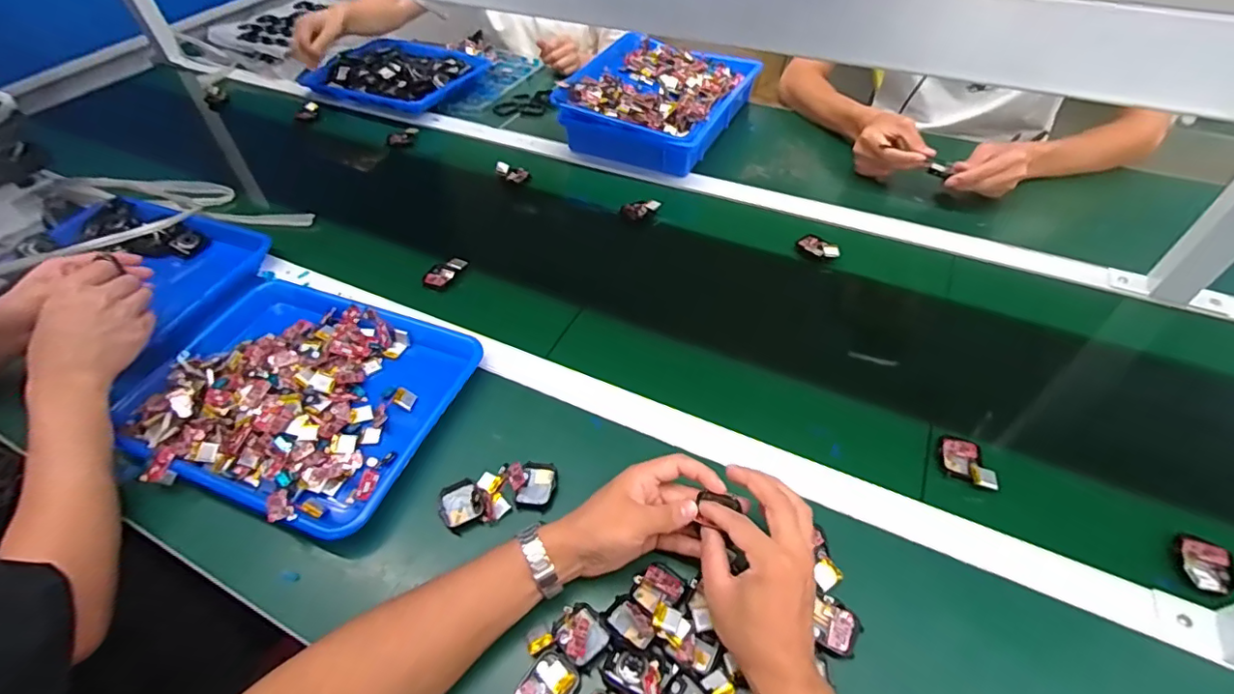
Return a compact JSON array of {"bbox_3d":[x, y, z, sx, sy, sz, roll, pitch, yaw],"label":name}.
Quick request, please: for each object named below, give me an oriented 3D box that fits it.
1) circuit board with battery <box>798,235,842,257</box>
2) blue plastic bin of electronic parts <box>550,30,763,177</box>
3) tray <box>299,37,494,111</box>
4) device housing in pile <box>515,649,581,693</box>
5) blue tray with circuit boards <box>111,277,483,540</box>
[{"bbox_3d":[0.276,-0.137,0.744,0.055,0.010,0.031,31,57,26],"label":"circuit board with battery"},{"bbox_3d":[0.076,-0.450,0.979,0.261,0.086,0.329,21,53,19],"label":"blue plastic bin of electronic parts"},{"bbox_3d":[-0.425,-0.545,1.070,0.296,0.035,0.233,22,53,21],"label":"tray"},{"bbox_3d":[-0.053,0.259,0.413,0.039,0.007,0.048,25,54,22],"label":"device housing in pile"},{"bbox_3d":[-0.337,0.043,0.583,0.328,0.043,0.256,16,53,15],"label":"blue tray with circuit boards"}]

